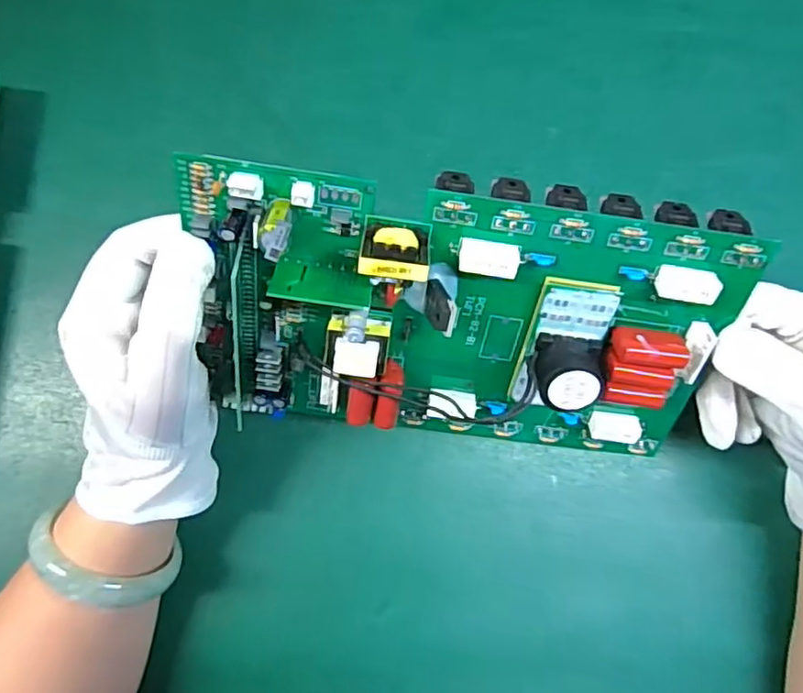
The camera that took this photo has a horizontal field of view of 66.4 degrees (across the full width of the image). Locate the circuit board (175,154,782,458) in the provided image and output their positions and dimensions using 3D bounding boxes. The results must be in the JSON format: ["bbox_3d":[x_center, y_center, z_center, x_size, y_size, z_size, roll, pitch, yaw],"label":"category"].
[{"bbox_3d":[0.025,-0.004,0.260,0.218,0.041,0.127,7,127,-3],"label":"circuit board"}]

